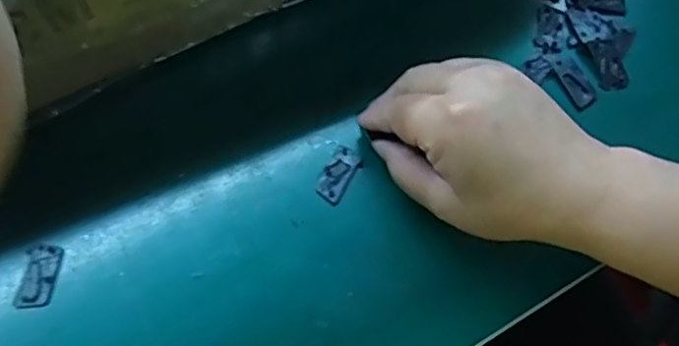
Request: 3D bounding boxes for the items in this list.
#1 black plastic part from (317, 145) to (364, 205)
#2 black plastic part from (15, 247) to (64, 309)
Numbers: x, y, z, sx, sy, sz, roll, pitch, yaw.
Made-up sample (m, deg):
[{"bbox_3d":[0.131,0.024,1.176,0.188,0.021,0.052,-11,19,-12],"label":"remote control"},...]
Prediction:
[{"bbox_3d":[0.000,0.001,0.362,0.018,0.004,0.035,26,67,10],"label":"black plastic part"},{"bbox_3d":[-0.162,0.055,0.332,0.019,0.004,0.034,1,65,-1],"label":"black plastic part"}]

